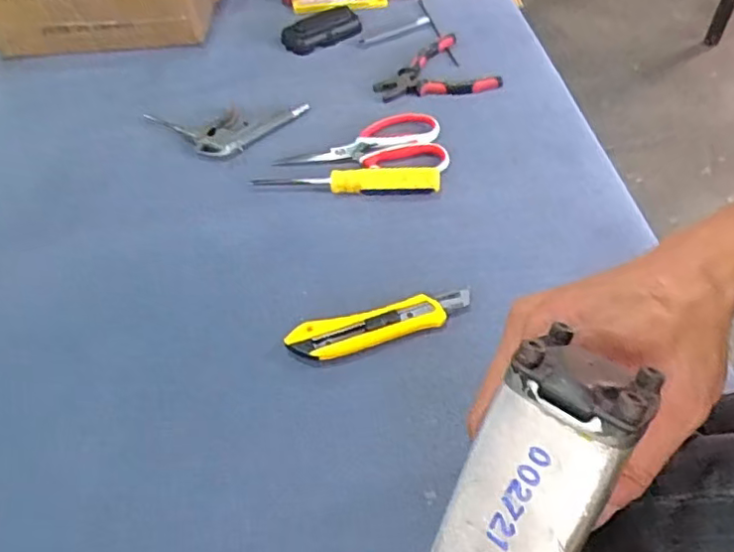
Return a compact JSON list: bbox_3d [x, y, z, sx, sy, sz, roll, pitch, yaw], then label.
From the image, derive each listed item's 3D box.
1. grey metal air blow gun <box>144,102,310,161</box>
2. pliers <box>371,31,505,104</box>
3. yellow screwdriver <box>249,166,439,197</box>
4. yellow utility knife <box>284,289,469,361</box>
[{"bbox_3d":[-0.165,-0.170,0.703,0.188,0.013,0.089,-3,52,-1],"label":"grey metal air blow gun"},{"bbox_3d":[0.083,-0.249,0.767,0.143,0.022,0.113,-27,56,-19],"label":"pliers"},{"bbox_3d":[-0.024,-0.101,0.640,0.195,0.026,0.025,2,52,3],"label":"yellow screwdriver"},{"bbox_3d":[0.013,0.042,0.539,0.164,0.015,0.036,-16,53,-11],"label":"yellow utility knife"}]

